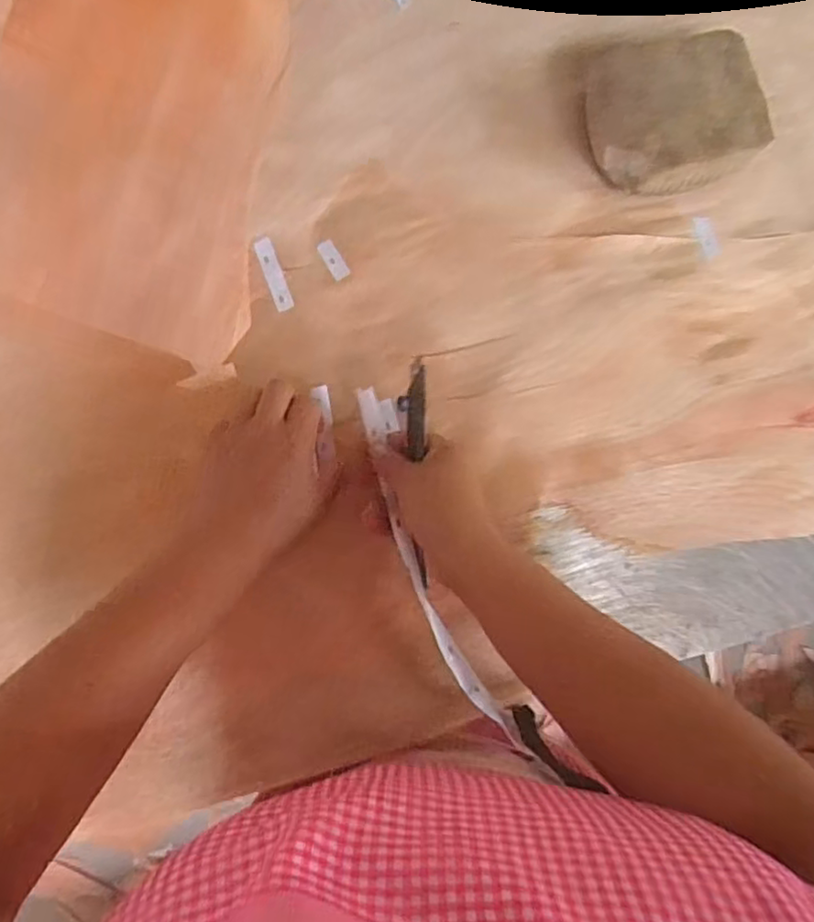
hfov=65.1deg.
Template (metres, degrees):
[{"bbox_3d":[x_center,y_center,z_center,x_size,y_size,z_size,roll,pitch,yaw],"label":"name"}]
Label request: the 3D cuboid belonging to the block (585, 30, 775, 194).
[{"bbox_3d":[0.203,-0.269,0.495,0.128,0.043,0.111,-5,84,-3],"label":"block"}]

